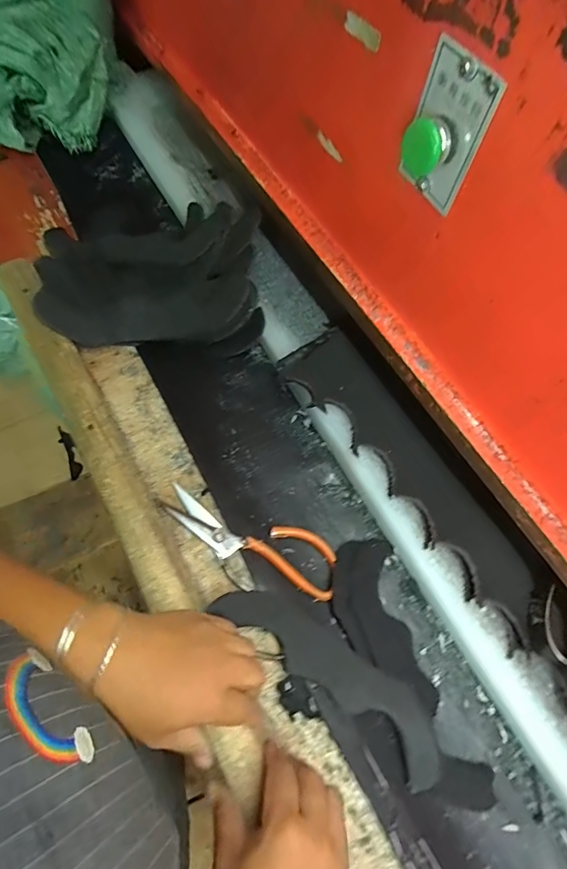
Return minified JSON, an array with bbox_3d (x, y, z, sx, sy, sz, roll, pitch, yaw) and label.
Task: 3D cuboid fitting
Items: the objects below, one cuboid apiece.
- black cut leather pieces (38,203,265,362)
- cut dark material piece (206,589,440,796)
[{"bbox_3d":[-0.161,-0.192,0.562,0.263,0.092,0.203,-4,66,-4],"label":"black cut leather pieces"},{"bbox_3d":[0.040,0.212,0.391,0.227,0.033,0.062,32,68,12],"label":"cut dark material piece"}]

